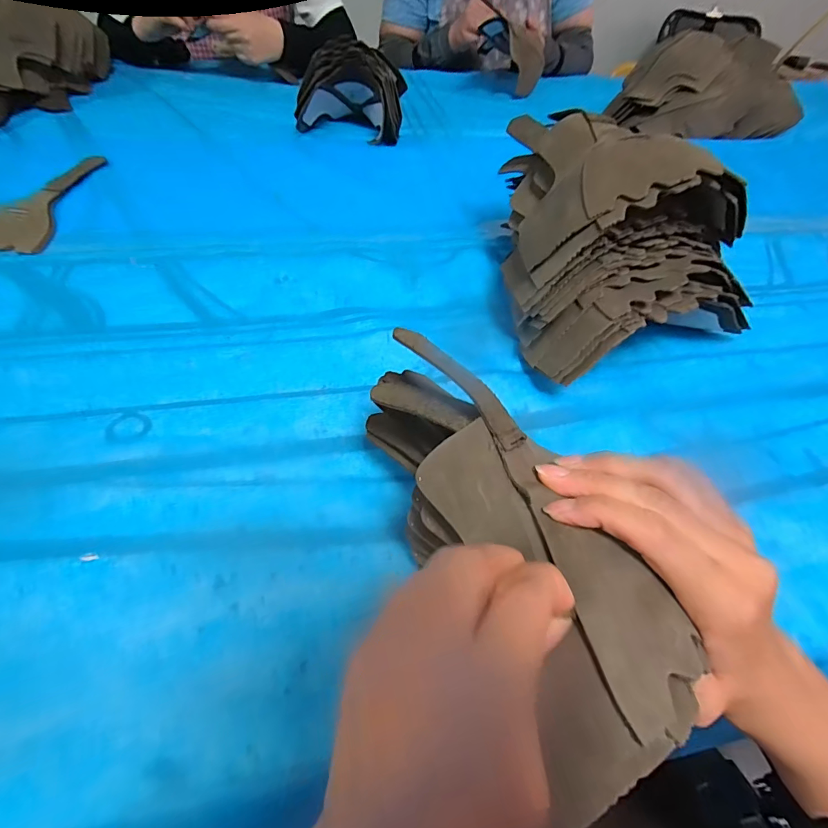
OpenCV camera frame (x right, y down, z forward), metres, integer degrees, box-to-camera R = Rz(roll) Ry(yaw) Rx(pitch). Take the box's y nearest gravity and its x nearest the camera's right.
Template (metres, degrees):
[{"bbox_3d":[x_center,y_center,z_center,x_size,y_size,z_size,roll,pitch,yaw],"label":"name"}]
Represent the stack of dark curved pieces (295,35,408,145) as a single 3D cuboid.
[{"bbox_3d":[-0.094,-0.492,0.637,0.154,0.100,0.106,6,53,0],"label":"stack of dark curved pieces"}]

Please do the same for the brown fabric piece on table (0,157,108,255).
[{"bbox_3d":[-0.429,-0.254,0.486,0.116,0.004,0.211,9,53,2],"label":"brown fabric piece on table"}]

